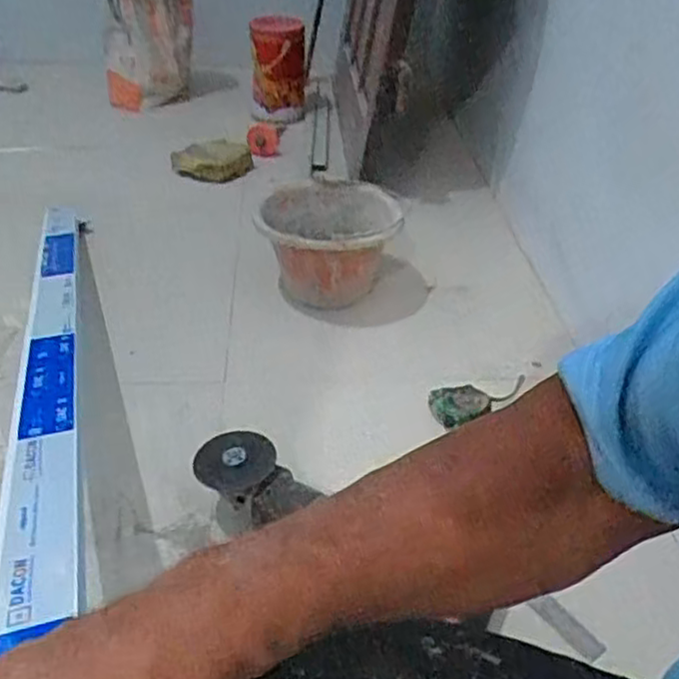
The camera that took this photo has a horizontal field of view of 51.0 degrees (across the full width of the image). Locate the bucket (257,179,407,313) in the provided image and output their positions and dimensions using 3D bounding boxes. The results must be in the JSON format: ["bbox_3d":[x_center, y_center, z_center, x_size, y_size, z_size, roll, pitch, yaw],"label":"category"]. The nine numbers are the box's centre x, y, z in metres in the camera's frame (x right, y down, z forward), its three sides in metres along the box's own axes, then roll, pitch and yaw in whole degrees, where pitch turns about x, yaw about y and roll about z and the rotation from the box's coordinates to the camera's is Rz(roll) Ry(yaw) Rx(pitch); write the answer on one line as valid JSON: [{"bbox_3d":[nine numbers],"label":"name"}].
[{"bbox_3d":[-0.022,-0.176,1.267,0.236,0.142,0.211,-10,40,-15],"label":"bucket"}]

